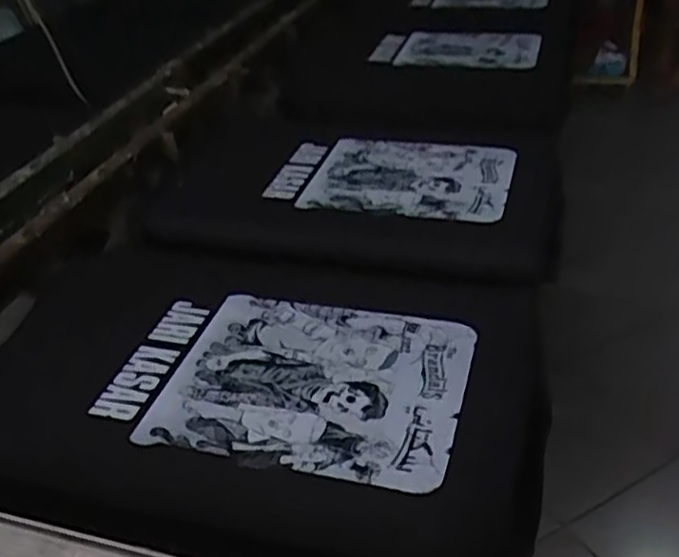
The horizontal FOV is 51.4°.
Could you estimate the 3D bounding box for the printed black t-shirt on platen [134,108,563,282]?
[{"bbox_3d":[0.029,-0.140,1.212,0.636,0.139,0.381,4,35,14],"label":"printed black t-shirt on platen"}]

